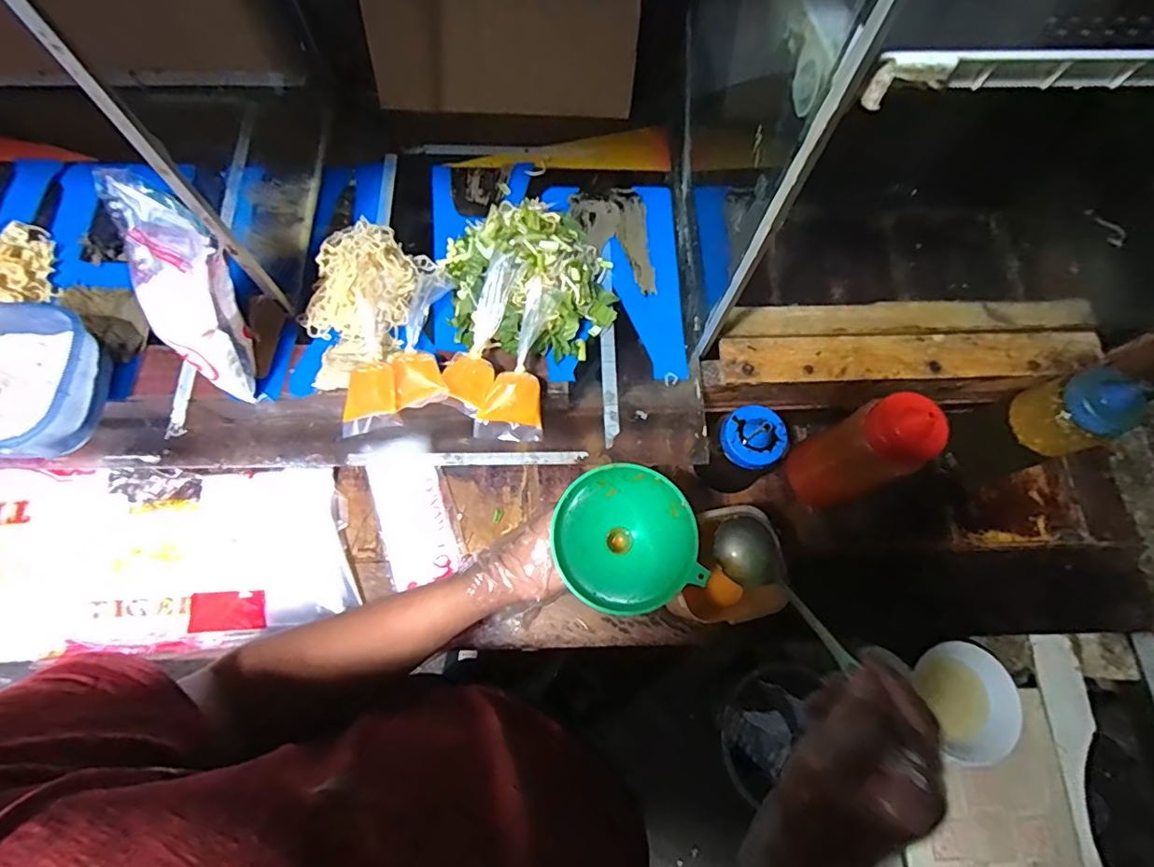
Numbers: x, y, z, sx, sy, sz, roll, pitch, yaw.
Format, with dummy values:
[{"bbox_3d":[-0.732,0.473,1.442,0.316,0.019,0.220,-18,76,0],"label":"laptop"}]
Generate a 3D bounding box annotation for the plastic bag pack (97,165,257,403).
[{"bbox_3d":[-0.297,-0.104,0.423,0.107,0.139,0.077,38,74,10],"label":"plastic bag pack"}]

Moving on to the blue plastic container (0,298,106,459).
[{"bbox_3d":[-0.449,-0.039,0.437,0.131,0.057,0.126,20,72,5],"label":"blue plastic container"}]

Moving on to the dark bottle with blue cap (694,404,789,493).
[{"bbox_3d":[0.172,0.017,0.557,0.071,0.120,0.062,-34,76,-12],"label":"dark bottle with blue cap"}]

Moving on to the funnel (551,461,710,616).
[{"bbox_3d":[0.036,0.093,0.469,0.106,0.094,0.112,-14,73,-7],"label":"funnel"}]

